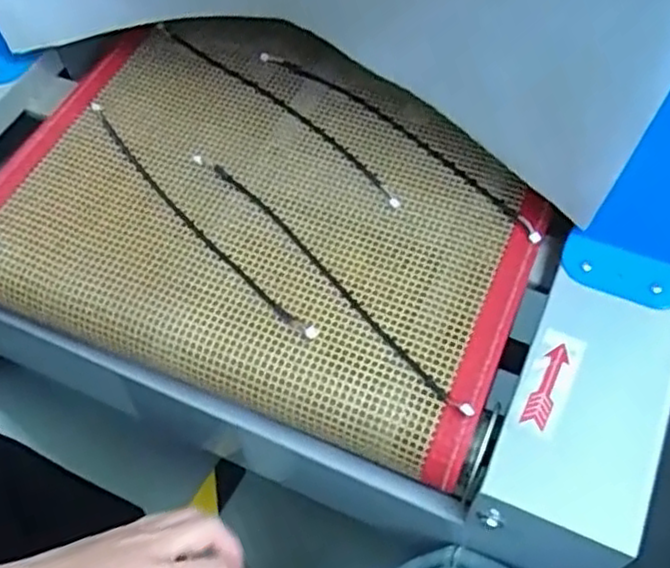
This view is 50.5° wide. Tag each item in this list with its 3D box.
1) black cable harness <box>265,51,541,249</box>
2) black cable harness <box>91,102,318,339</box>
[{"bbox_3d":[0.049,-0.116,0.555,0.279,0.006,0.032,38,54,23],"label":"black cable harness"},{"bbox_3d":[-0.106,-0.052,0.514,0.015,0.007,0.280,-38,65,-16],"label":"black cable harness"}]

